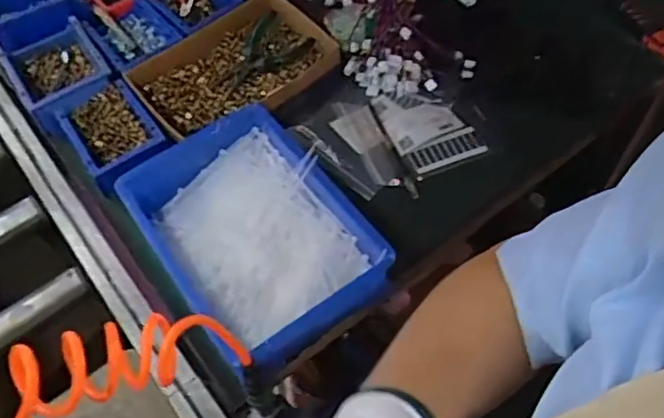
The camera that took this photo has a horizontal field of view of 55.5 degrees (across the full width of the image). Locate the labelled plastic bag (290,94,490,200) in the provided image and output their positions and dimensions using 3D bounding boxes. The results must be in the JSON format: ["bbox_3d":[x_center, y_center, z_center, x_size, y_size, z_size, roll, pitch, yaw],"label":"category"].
[{"bbox_3d":[0.088,-0.097,0.851,0.223,0.021,0.167,-32,63,-24],"label":"labelled plastic bag"}]

